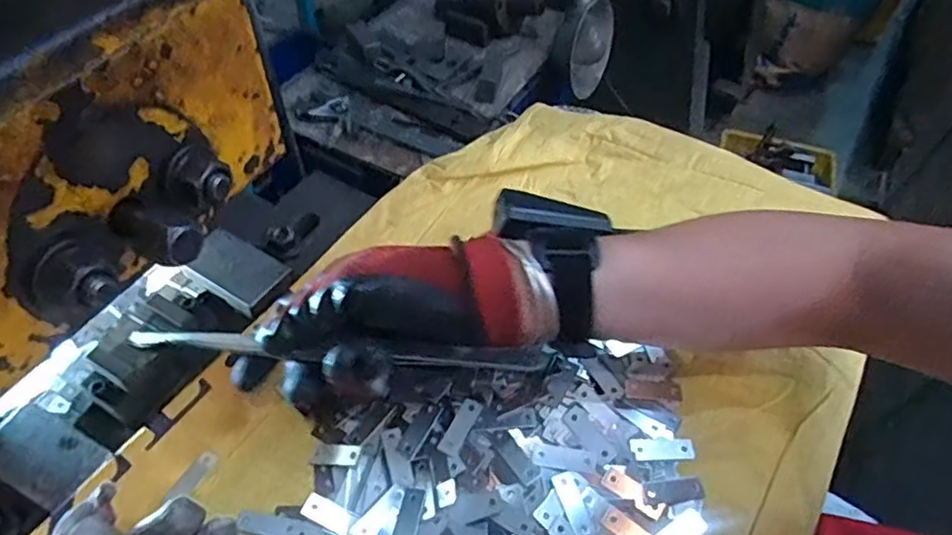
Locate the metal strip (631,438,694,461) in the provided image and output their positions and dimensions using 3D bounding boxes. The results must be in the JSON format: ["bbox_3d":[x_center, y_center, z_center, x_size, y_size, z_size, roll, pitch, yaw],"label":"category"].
[{"bbox_3d":[0.107,0.104,0.368,0.035,0.004,0.014,-1,51,0],"label":"metal strip"}]

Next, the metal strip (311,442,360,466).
[{"bbox_3d":[-0.080,0.106,0.367,0.029,0.004,0.013,-2,49,17],"label":"metal strip"}]

